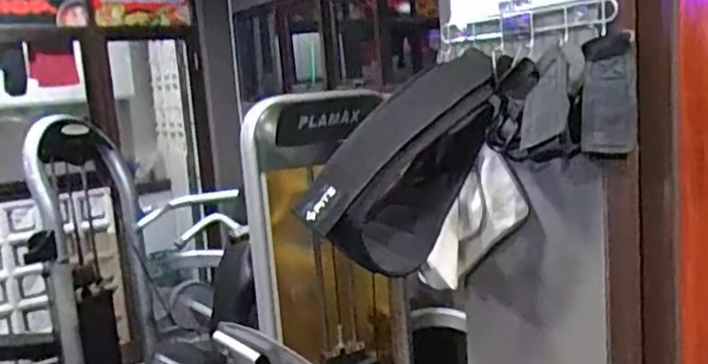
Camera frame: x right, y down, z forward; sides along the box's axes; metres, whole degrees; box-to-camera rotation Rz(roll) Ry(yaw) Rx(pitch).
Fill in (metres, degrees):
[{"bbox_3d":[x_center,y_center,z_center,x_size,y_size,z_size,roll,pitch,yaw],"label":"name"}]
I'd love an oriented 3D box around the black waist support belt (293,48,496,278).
[{"bbox_3d":[0.088,-0.015,1.038,0.220,0.340,0.328,0,10,29],"label":"black waist support belt"}]

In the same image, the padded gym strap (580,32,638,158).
[{"bbox_3d":[0.338,-0.117,0.876,0.067,0.167,0.022,-1,-16,25],"label":"padded gym strap"}]

